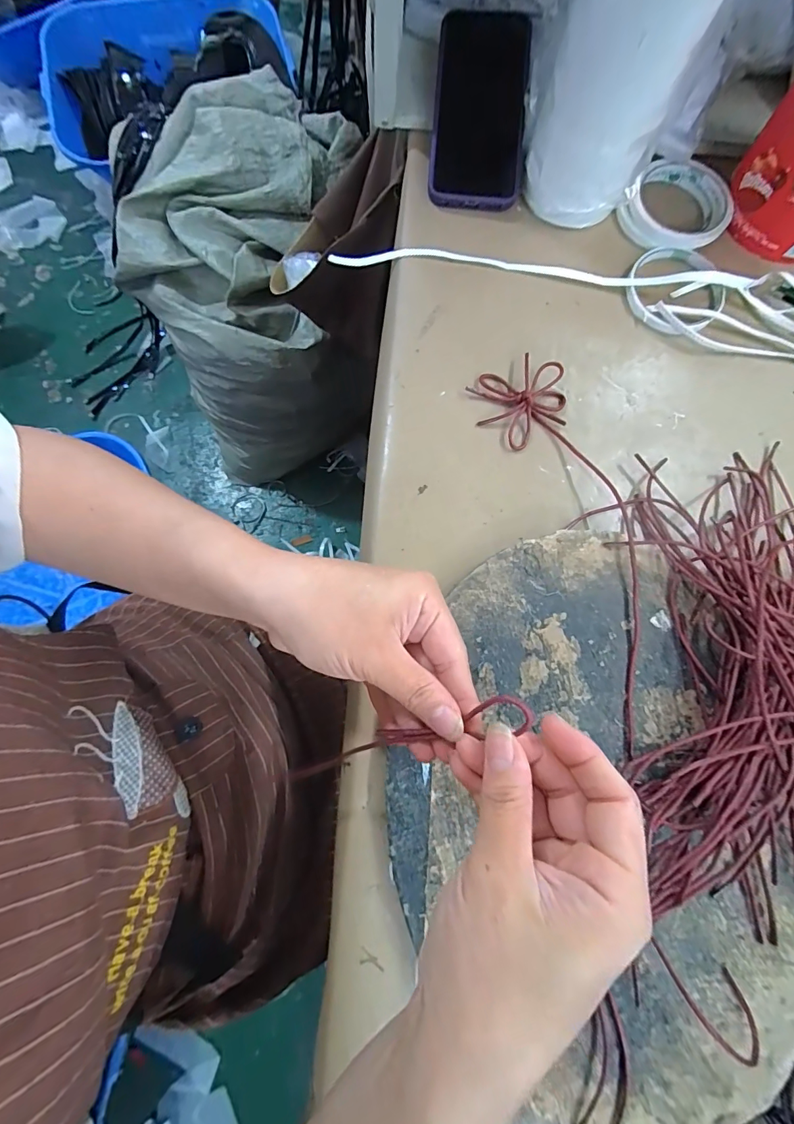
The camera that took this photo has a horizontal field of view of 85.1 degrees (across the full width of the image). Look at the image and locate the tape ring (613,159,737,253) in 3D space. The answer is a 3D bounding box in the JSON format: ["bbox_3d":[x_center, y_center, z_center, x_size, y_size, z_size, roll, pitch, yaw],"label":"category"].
[{"bbox_3d":[0.252,-0.317,0.385,0.083,0.022,0.093,39,79,5],"label":"tape ring"}]

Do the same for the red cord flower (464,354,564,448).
[{"bbox_3d":[0.098,-0.128,0.339,0.070,0.017,0.066,-24,81,-7],"label":"red cord flower"}]

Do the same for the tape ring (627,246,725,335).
[{"bbox_3d":[0.238,-0.236,0.372,0.080,0.010,0.079,1,78,-3],"label":"tape ring"}]

